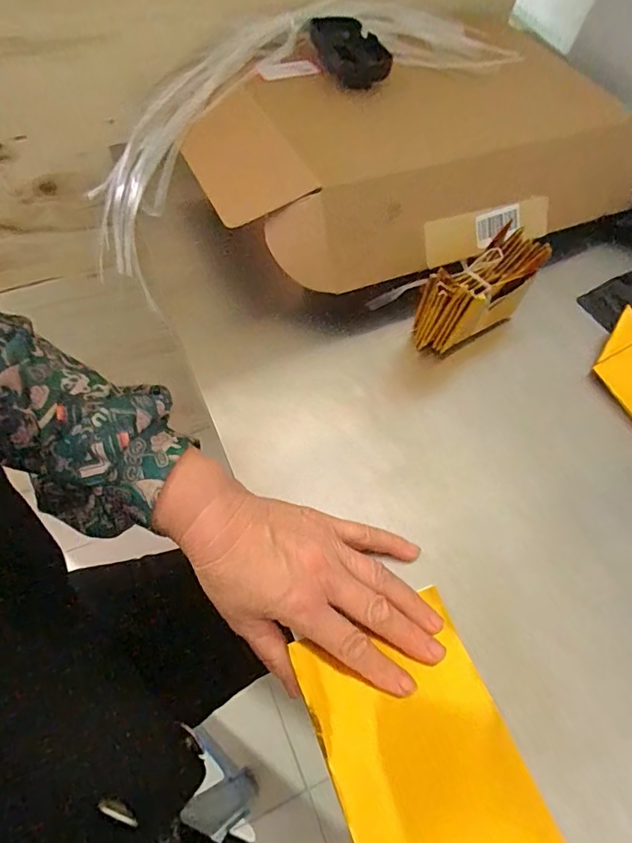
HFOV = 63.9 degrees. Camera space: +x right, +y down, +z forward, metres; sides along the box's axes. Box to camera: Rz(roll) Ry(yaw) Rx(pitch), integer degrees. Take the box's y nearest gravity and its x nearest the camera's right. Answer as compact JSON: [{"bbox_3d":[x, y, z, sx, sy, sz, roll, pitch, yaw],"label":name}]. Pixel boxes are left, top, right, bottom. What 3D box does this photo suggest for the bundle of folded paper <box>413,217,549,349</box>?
[{"bbox_3d":[0.140,-0.106,0.448,0.115,0.093,0.045,-35,68,-21],"label":"bundle of folded paper"}]

